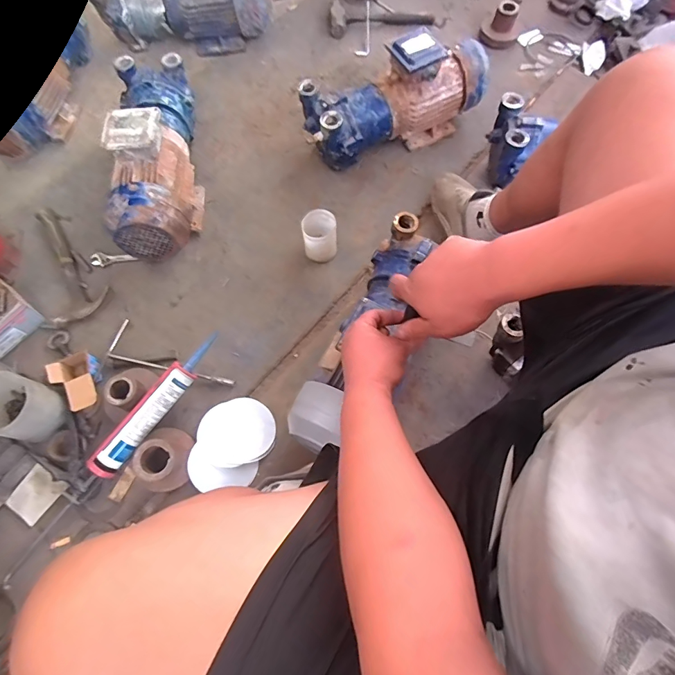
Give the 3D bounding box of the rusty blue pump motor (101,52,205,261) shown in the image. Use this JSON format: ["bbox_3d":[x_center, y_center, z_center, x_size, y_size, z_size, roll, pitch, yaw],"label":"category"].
[{"bbox_3d":[-0.416,-0.421,0.948,0.159,0.224,0.475,-8,72,-4],"label":"rusty blue pump motor"}]

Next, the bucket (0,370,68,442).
[{"bbox_3d":[-0.592,0.134,0.778,0.124,0.110,0.110,23,71,7],"label":"bucket"}]

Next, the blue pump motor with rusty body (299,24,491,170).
[{"bbox_3d":[0.142,-0.586,1.022,0.463,0.217,0.172,-29,74,-10],"label":"blue pump motor with rusty body"}]

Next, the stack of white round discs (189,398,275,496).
[{"bbox_3d":[-0.199,0.183,0.814,0.143,0.016,0.129,-13,66,-7],"label":"stack of white round discs"}]

